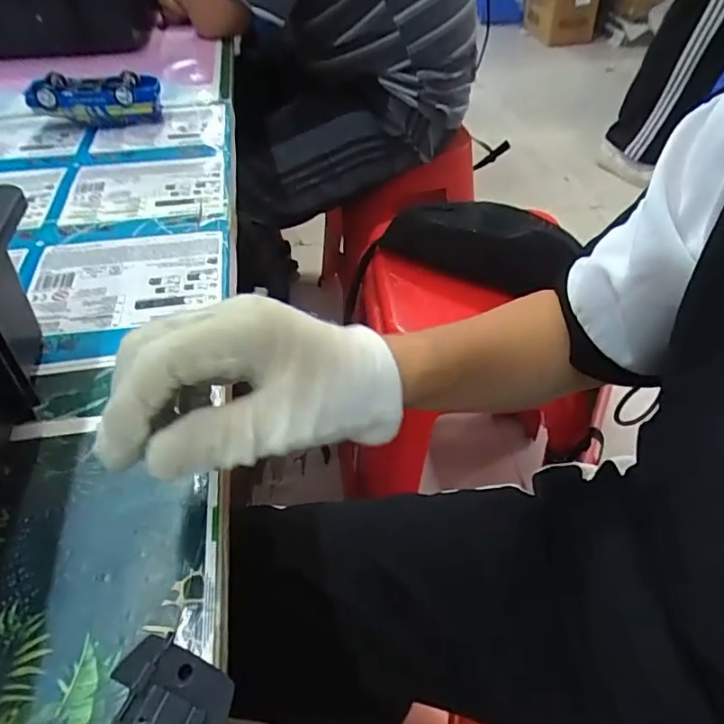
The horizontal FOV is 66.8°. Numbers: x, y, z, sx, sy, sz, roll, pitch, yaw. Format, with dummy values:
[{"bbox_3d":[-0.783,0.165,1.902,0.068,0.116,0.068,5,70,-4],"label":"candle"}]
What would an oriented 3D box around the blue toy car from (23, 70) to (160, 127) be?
[{"bbox_3d":[-0.288,-0.283,0.599,0.135,0.042,0.065,-4,45,-1],"label":"blue toy car"}]

